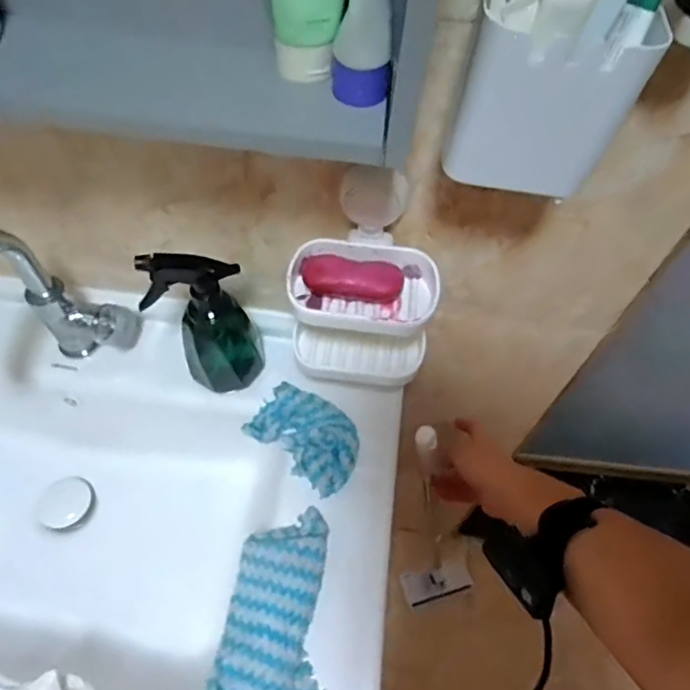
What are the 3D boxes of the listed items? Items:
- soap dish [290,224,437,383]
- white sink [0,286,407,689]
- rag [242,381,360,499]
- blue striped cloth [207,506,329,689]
[{"bbox_3d":[0.016,-0.038,0.549,0.136,0.127,0.099,9,56,2],"label":"soap dish"},{"bbox_3d":[-0.309,0.200,0.625,0.719,0.209,0.443,8,56,1],"label":"white sink"},{"bbox_3d":[-0.039,0.097,0.606,0.133,0.039,0.085,38,62,19],"label":"rag"},{"bbox_3d":[-0.065,0.266,0.493,0.102,0.032,0.226,15,56,6],"label":"blue striped cloth"}]

